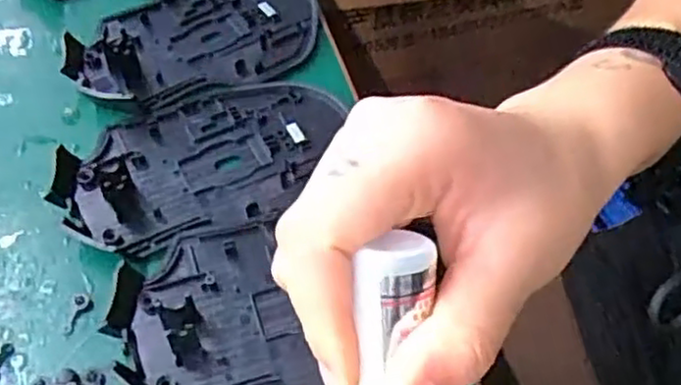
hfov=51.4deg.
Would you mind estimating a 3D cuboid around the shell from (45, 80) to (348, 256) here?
[{"bbox_3d":[-0.052,-0.014,0.276,0.110,0.009,0.067,-20,55,-15],"label":"shell"}]

